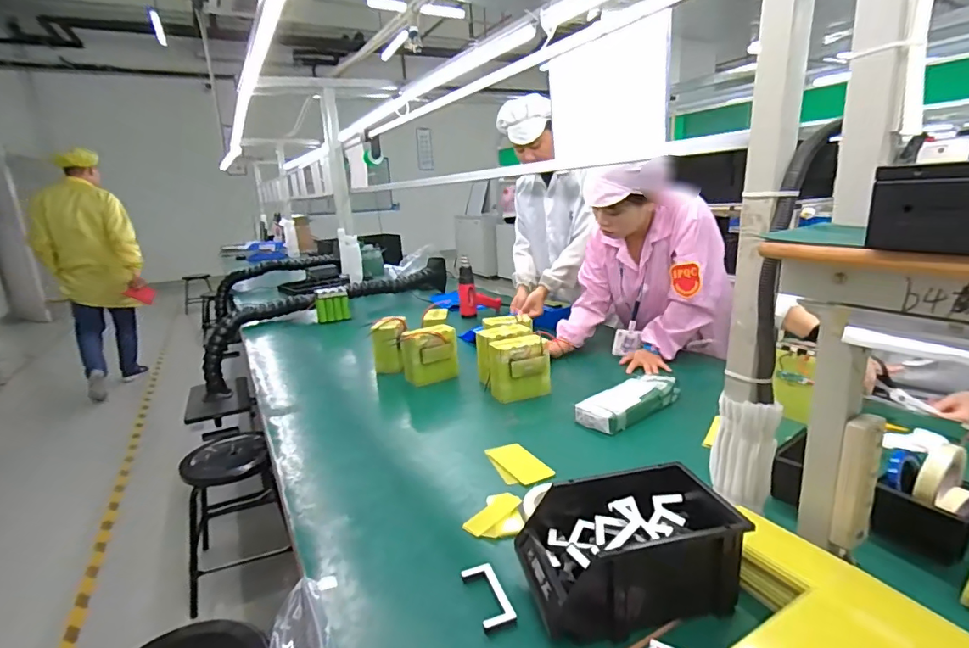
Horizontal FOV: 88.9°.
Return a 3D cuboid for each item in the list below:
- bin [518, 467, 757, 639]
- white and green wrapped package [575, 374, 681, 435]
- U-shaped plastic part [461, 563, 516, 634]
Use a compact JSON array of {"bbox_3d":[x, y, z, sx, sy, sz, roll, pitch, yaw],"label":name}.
[{"bbox_3d":[0.185,0.285,0.643,0.262,0.112,0.165,-7,15,-12],"label":"bin"},{"bbox_3d":[0.341,0.173,1.147,0.270,0.054,0.104,-14,19,-33],"label":"white and green wrapped package"},{"bbox_3d":[0.005,0.349,0.637,0.044,0.010,0.101,-8,16,-19],"label":"U-shaped plastic part"}]

